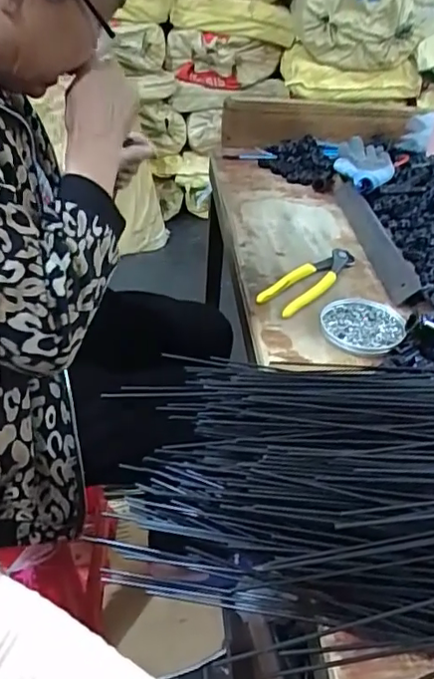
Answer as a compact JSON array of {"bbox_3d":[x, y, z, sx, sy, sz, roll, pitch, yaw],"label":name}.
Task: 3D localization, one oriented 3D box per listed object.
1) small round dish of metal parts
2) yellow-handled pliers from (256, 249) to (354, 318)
[{"bbox_3d":[0.160,-0.018,0.624,0.087,0.009,0.088,2,39,-2],"label":"small round dish of metal parts"},{"bbox_3d":[0.113,-0.073,0.691,0.050,0.013,0.158,29,45,28],"label":"yellow-handled pliers"}]

